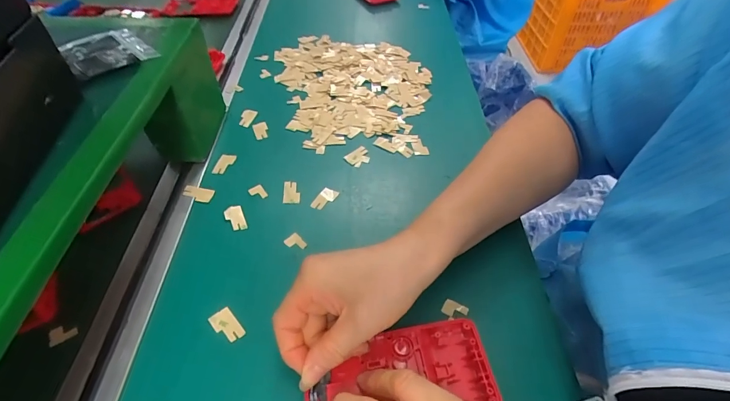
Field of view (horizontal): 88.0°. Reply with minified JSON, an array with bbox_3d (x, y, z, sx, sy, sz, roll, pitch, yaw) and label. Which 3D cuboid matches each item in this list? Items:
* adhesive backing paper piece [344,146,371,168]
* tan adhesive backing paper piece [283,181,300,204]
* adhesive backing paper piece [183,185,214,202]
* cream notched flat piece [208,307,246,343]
[{"bbox_3d":[-0.006,-0.046,0.400,0.027,0.004,0.022,-32,58,-27],"label":"adhesive backing paper piece"},{"bbox_3d":[-0.070,-0.009,0.364,0.016,0.004,0.028,4,46,-11],"label":"tan adhesive backing paper piece"},{"bbox_3d":[-0.158,-0.006,0.358,0.027,0.004,0.015,6,49,2],"label":"adhesive backing paper piece"},{"bbox_3d":[-0.102,0.092,0.277,0.015,0.004,0.028,-34,59,-28],"label":"cream notched flat piece"}]

